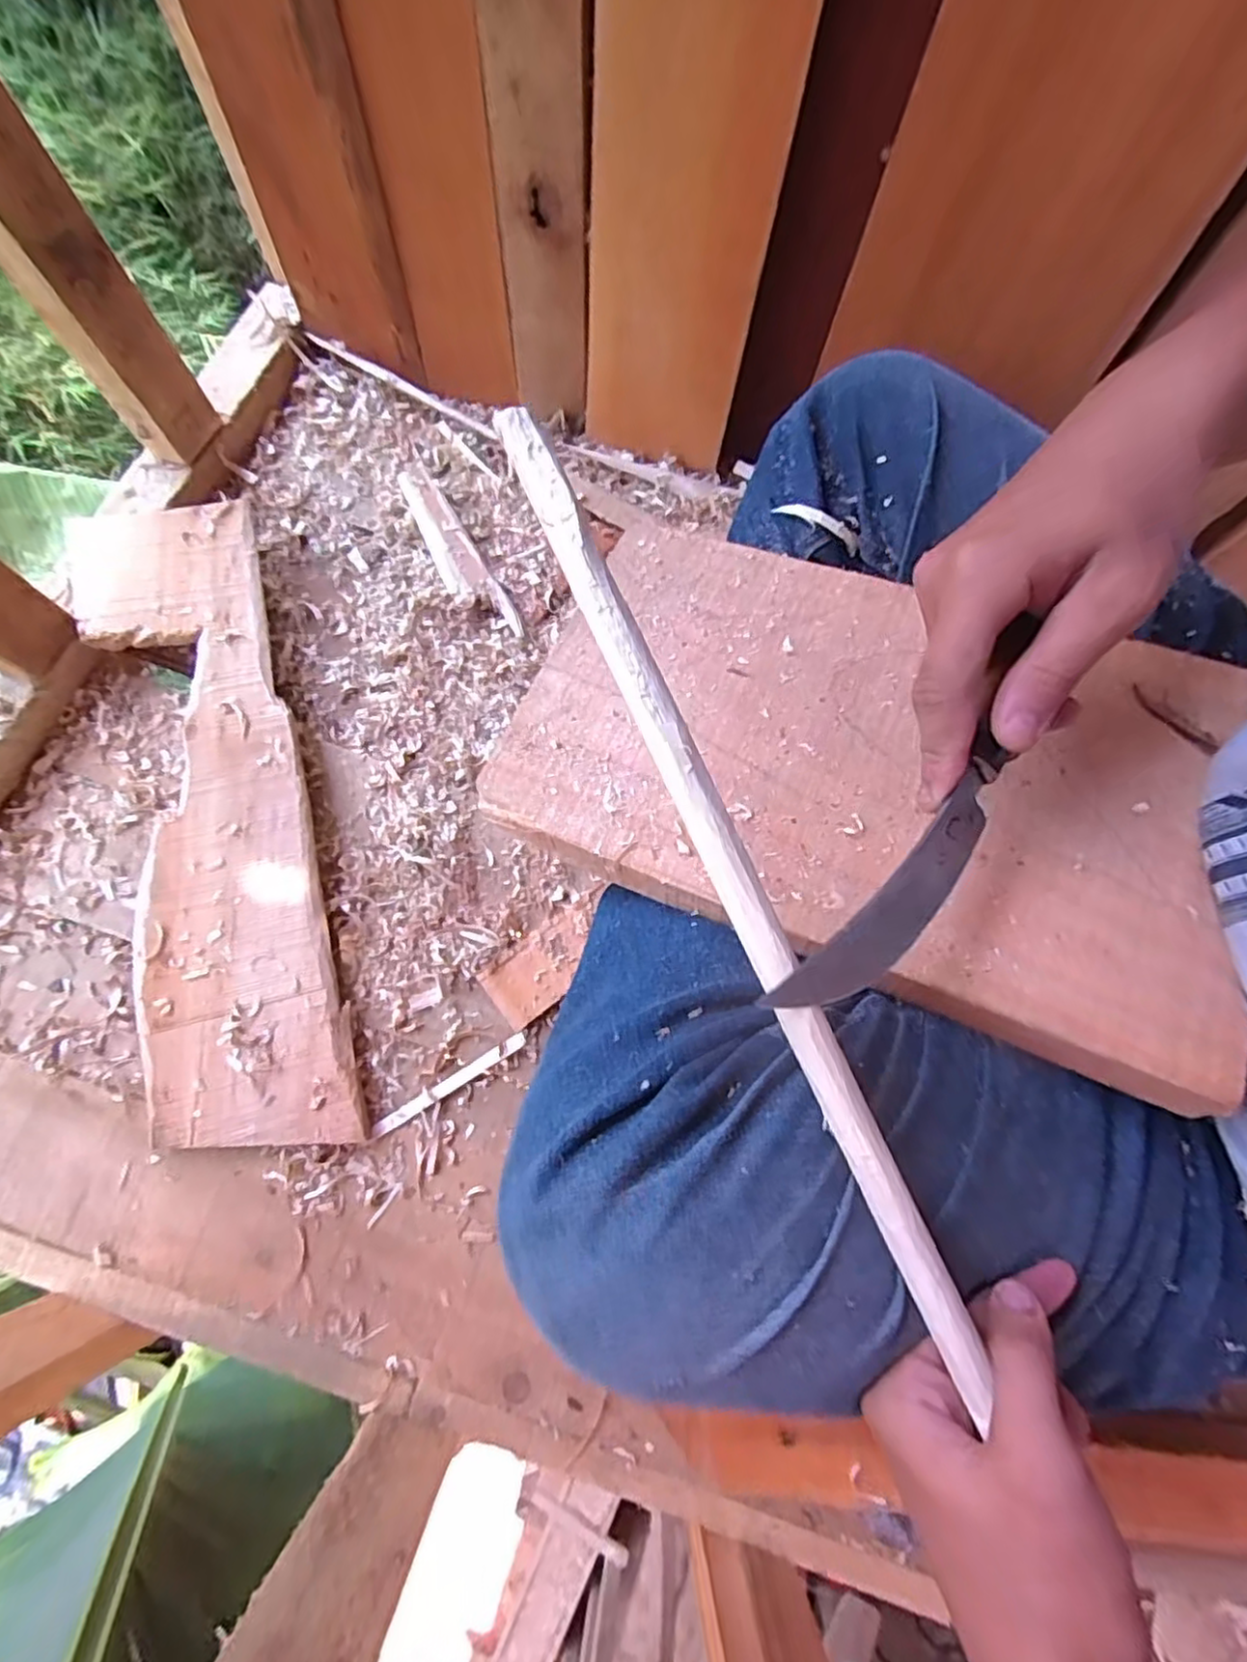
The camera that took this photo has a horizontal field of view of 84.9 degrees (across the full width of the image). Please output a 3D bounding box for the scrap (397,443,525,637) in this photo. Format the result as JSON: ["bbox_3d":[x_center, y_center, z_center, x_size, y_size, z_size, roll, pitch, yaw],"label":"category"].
[{"bbox_3d":[-0.142,-0.235,0.549,0.037,0.016,0.194,-30,77,-9],"label":"scrap"}]

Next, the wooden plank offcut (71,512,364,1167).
[{"bbox_3d":[-0.281,-0.019,0.463,0.119,0.019,0.453,-15,78,-9],"label":"wooden plank offcut"}]

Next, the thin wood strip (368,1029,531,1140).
[{"bbox_3d":[-0.113,0.164,0.443,0.108,0.005,0.010,-30,77,-9],"label":"thin wood strip"}]

